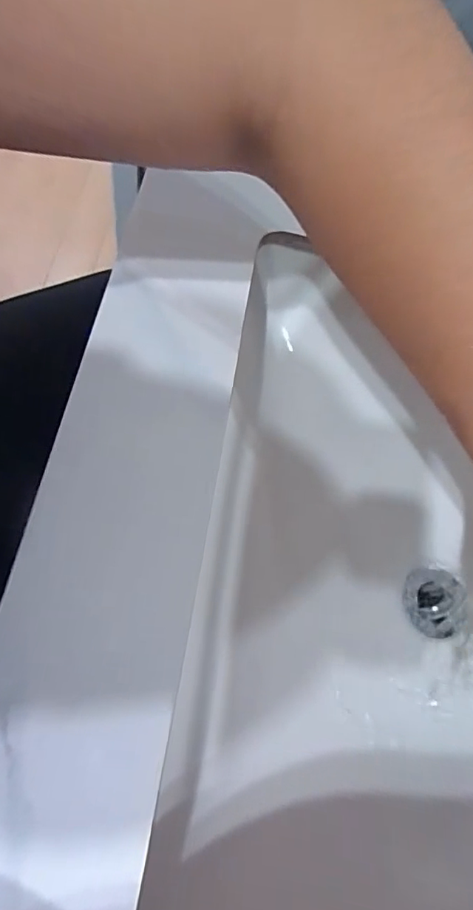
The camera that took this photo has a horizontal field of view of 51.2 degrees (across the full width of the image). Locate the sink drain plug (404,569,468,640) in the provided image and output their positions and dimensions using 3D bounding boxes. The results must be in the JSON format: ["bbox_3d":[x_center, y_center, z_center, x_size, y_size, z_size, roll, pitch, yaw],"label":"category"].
[{"bbox_3d":[0.171,0.127,0.422,0.056,0.008,0.055,0,67,-11],"label":"sink drain plug"}]

